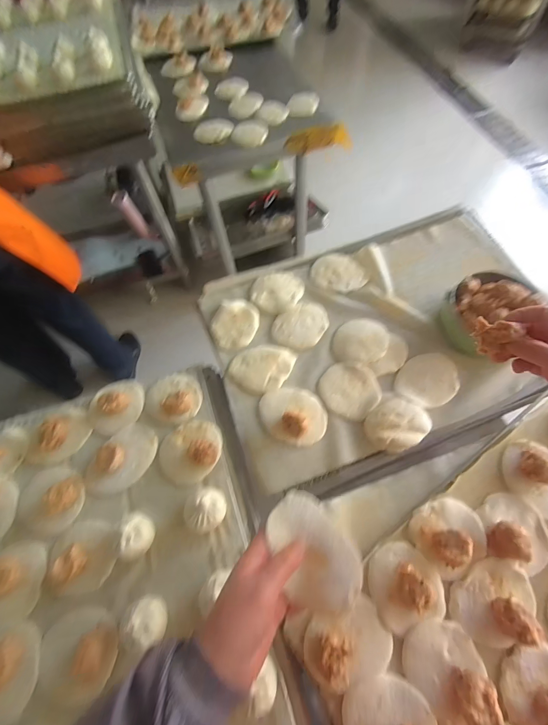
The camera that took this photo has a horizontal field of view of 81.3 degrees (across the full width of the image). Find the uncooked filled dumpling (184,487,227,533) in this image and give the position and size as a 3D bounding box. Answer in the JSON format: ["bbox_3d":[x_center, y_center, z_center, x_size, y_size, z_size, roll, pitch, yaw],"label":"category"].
[{"bbox_3d":[-0.097,0.204,0.444,0.054,0.043,0.059,-1,63,2],"label":"uncooked filled dumpling"}]

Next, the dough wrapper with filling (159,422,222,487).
[{"bbox_3d":[-0.130,0.133,0.491,0.100,0.035,0.090,-36,67,-15],"label":"dough wrapper with filling"}]

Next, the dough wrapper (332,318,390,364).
[{"bbox_3d":[0.150,-0.038,0.549,0.090,0.016,0.087,9,64,7],"label":"dough wrapper"}]

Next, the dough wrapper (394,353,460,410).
[{"bbox_3d":[0.253,0.027,0.520,0.110,0.011,0.084,-40,68,-17],"label":"dough wrapper"}]

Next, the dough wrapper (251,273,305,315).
[{"bbox_3d":[0.006,-0.133,0.600,0.087,0.010,0.092,-1,63,2],"label":"dough wrapper"}]

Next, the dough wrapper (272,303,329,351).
[{"bbox_3d":[0.051,-0.066,0.572,0.103,0.009,0.079,-29,66,-12],"label":"dough wrapper"}]

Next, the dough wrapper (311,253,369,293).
[{"bbox_3d":[0.122,-0.170,0.616,0.087,0.014,0.098,-34,67,-14],"label":"dough wrapper"}]

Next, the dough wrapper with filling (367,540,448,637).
[{"bbox_3d":[0.162,0.270,0.387,0.085,0.039,0.088,-18,64,-7],"label":"dough wrapper with filling"}]

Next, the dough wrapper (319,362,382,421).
[{"bbox_3d":[0.123,0.042,0.518,0.091,0.014,0.094,-1,63,2],"label":"dough wrapper"}]

